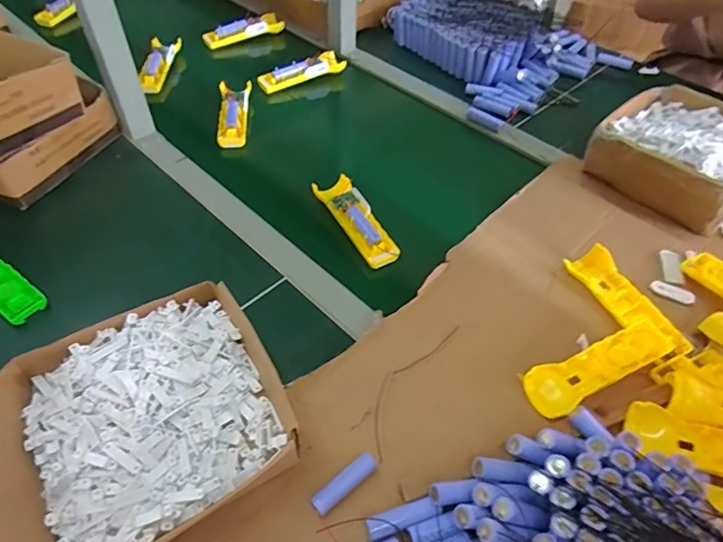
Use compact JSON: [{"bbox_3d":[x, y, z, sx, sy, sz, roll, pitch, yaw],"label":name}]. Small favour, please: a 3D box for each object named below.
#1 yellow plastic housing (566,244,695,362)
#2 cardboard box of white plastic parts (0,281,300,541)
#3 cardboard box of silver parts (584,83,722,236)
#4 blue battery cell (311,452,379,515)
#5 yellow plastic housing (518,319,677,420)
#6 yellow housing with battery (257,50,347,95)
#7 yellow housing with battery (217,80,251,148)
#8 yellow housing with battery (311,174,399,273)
[{"bbox_3d":[0.313,0.035,0.597,0.044,0.020,0.162,-18,52,-15],"label":"yellow plastic housing"},{"bbox_3d":[-0.198,0.138,0.472,0.242,0.059,0.220,-28,55,-22],"label":"cardboard box of white plastic parts"},{"bbox_3d":[0.477,-0.183,0.745,0.233,0.092,0.206,-36,59,-27],"label":"cardboard box of silver parts"},{"bbox_3d":[-0.015,0.192,0.458,0.068,0.013,0.017,-35,58,-26],"label":"blue battery cell"},{"bbox_3d":[0.251,0.100,0.536,0.177,0.017,0.049,-22,53,-18],"label":"yellow plastic housing"},{"bbox_3d":[-0.111,-0.375,0.957,0.175,0.040,0.033,-33,57,-25],"label":"yellow housing with battery"},{"bbox_3d":[-0.218,-0.270,0.856,0.047,0.030,0.154,-1,61,-1],"label":"yellow housing with battery"},{"bbox_3d":[-0.006,-0.070,0.692,0.053,0.032,0.159,-26,55,-21],"label":"yellow housing with battery"}]

